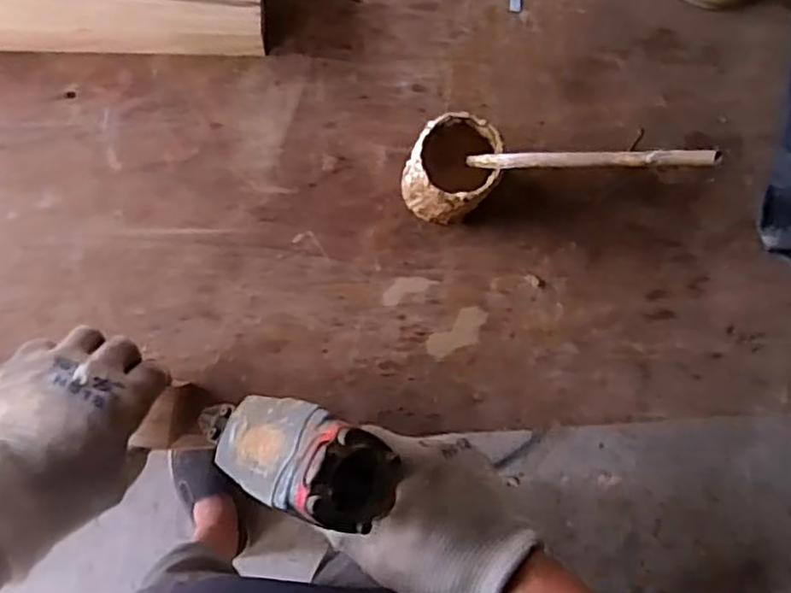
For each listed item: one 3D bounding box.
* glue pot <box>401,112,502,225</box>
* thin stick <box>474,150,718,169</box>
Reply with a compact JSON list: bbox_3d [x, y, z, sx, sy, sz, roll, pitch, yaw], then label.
[{"bbox_3d":[0.041,-0.096,0.525,0.067,0.089,0.071,27,86,-5],"label":"glue pot"},{"bbox_3d":[0.110,-0.084,0.415,0.008,0.187,0.010,22,86,-36],"label":"thin stick"}]

